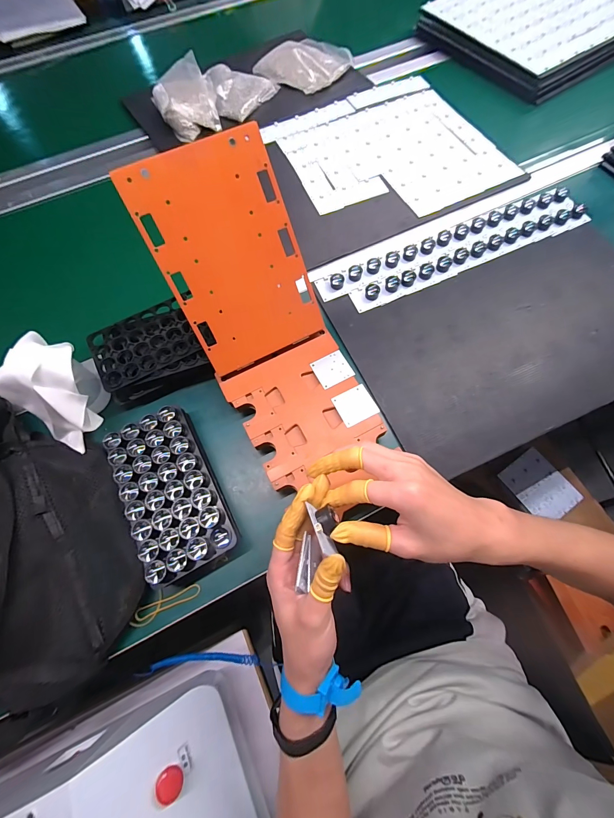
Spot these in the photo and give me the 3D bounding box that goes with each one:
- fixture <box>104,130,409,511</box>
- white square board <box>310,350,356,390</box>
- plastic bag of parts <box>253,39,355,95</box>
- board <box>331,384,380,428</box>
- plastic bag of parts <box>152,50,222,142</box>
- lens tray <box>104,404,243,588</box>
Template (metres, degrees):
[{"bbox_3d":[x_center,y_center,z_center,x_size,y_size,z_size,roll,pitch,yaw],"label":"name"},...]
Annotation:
[{"bbox_3d":[-0.045,-0.102,0.362,0.165,0.189,0.321,-28,71,-7],"label":"fixture"},{"bbox_3d":[0.035,-0.054,0.434,0.046,0.004,0.044,-26,71,-7],"label":"white square board"},{"bbox_3d":[-0.008,-0.780,0.716,0.175,0.028,0.156,35,75,14],"label":"plastic bag of parts"},{"bbox_3d":[0.063,-0.005,0.415,0.047,0.004,0.045,-26,70,-6],"label":"board"},{"bbox_3d":[-0.255,-0.642,0.665,0.111,0.054,0.172,-24,70,-6],"label":"plastic bag of parts"},{"bbox_3d":[-0.163,0.099,0.387,0.095,0.048,0.189,-28,71,-7],"label":"lens tray"}]

